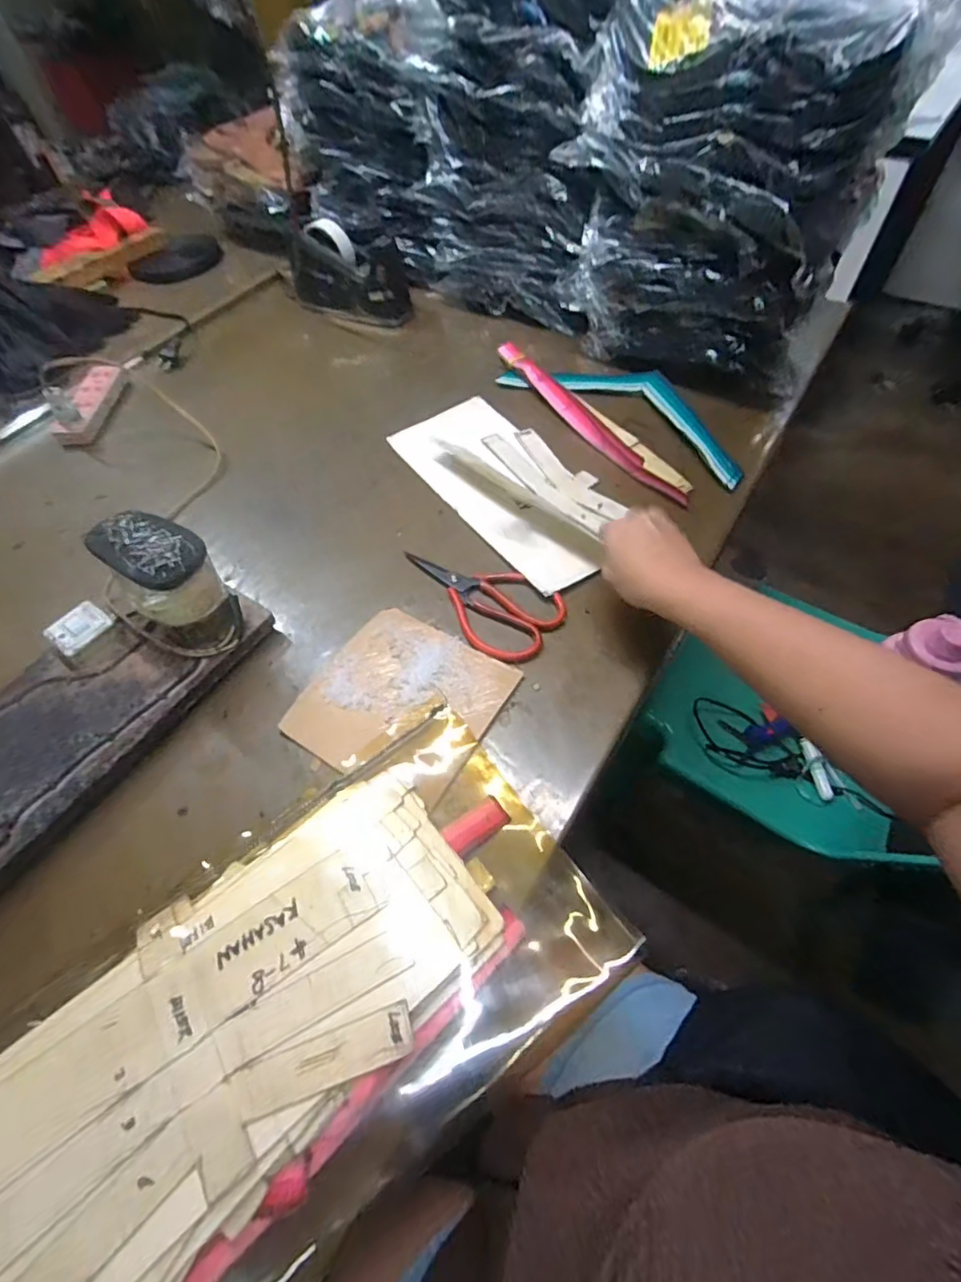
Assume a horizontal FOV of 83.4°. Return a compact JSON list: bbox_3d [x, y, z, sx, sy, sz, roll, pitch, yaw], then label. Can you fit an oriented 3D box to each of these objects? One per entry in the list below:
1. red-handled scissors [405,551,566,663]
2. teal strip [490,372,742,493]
[{"bbox_3d":[-0.005,-0.047,0.532,0.168,0.011,0.090,31,64,22],"label":"red-handled scissors"},{"bbox_3d":[0.196,-0.305,0.695,0.342,0.023,0.118,37,66,24],"label":"teal strip"}]

